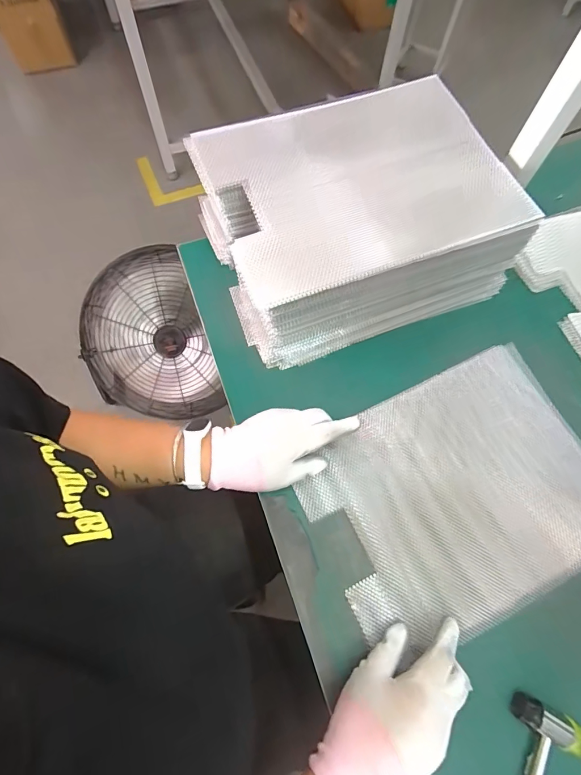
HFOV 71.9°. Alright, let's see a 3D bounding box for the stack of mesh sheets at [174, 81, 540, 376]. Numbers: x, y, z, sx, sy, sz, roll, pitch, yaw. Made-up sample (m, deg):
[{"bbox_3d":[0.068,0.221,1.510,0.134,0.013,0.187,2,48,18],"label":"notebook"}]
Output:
[{"bbox_3d":[0.078,-0.215,0.512,0.339,0.143,0.262,-20,70,-10],"label":"stack of mesh sheets"}]

